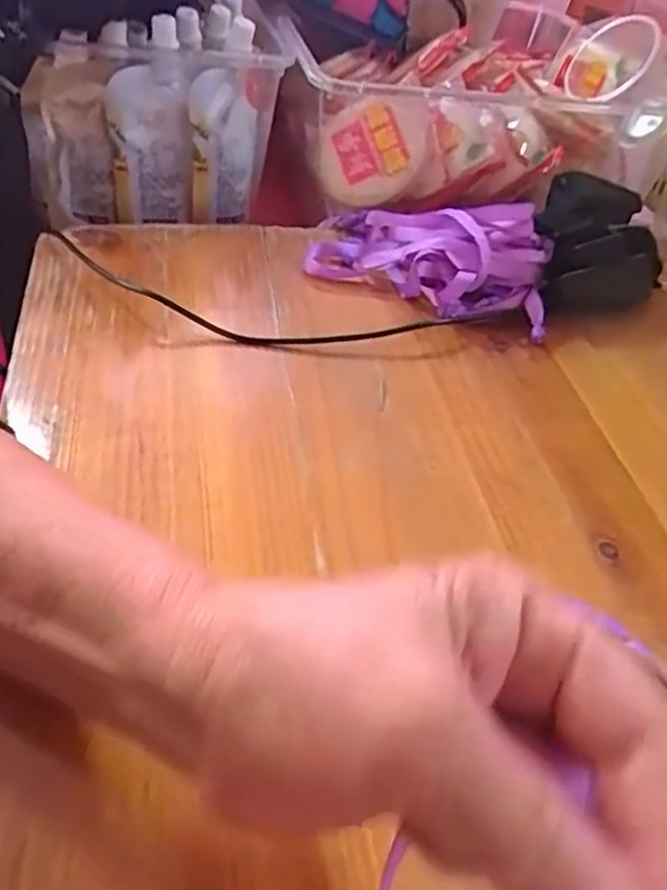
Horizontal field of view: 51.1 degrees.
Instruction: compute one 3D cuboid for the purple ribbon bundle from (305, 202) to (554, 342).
[{"bbox_3d":[0.062,-0.128,0.448,0.155,0.050,0.096,17,44,7],"label":"purple ribbon bundle"}]

